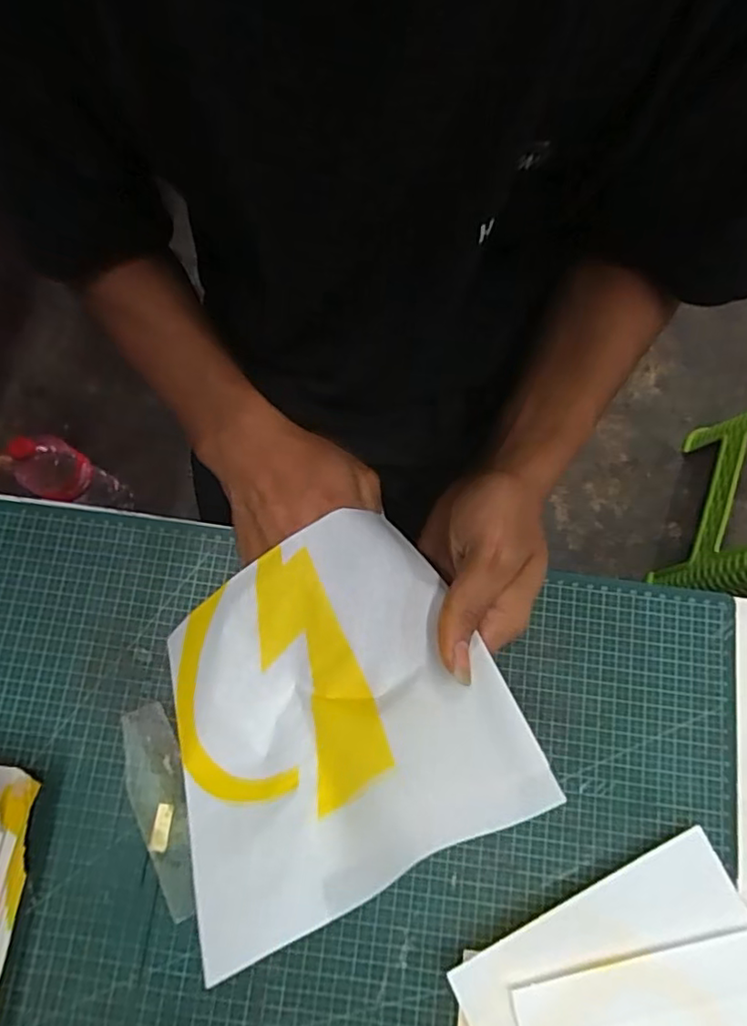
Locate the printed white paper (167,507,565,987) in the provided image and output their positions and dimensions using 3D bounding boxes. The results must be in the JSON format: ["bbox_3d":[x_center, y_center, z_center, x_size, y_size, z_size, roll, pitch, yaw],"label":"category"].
[{"bbox_3d":[-0.028,0.094,0.289,0.164,0.023,0.163,-31,57,6],"label":"printed white paper"}]

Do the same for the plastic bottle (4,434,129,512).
[{"bbox_3d":[-0.465,-0.048,0.919,0.074,0.313,0.080,12,77,3],"label":"plastic bottle"}]

